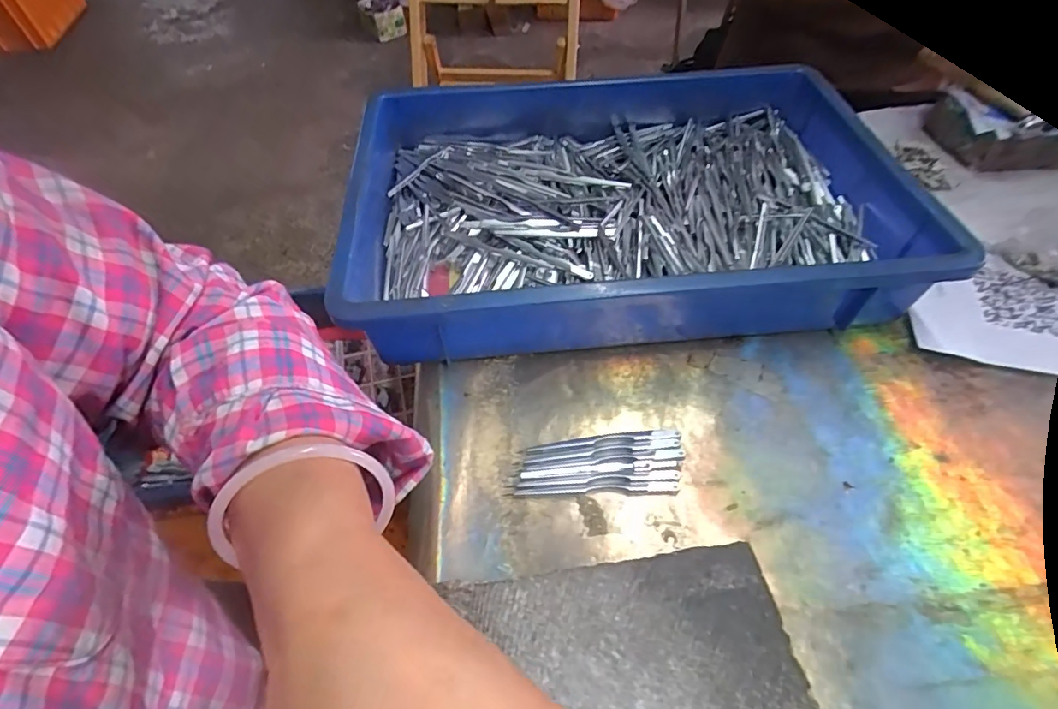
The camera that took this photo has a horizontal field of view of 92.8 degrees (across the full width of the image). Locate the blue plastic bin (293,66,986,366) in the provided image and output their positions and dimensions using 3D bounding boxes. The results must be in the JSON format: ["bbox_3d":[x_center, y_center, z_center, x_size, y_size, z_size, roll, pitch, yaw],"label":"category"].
[{"bbox_3d":[0.079,-0.130,0.437,0.421,0.085,0.290,-5,53,-1],"label":"blue plastic bin"}]

